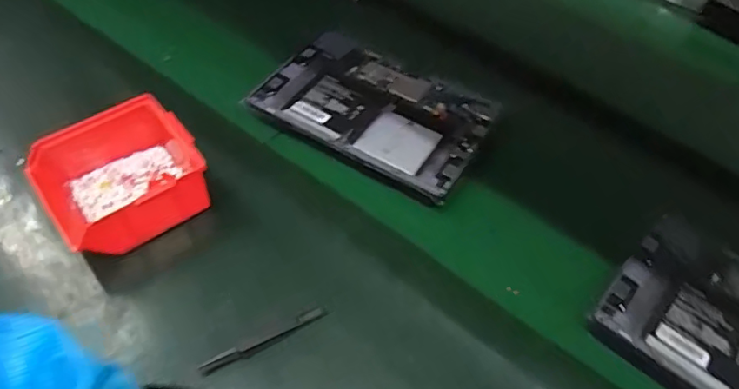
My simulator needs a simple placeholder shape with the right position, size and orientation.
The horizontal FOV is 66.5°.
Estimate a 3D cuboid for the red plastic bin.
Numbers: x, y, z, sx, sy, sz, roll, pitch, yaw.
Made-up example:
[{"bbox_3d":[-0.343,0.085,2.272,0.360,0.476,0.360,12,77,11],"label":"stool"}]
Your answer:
[{"bbox_3d":[-0.235,-0.013,0.541,0.139,0.070,0.125,-26,59,-22],"label":"red plastic bin"}]

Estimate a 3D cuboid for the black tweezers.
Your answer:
[{"bbox_3d":[-0.088,0.123,0.477,0.112,0.010,0.012,-25,59,-22],"label":"black tweezers"}]

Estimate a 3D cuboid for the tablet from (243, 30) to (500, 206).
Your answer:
[{"bbox_3d":[0.008,-0.102,0.653,0.248,0.016,0.169,28,56,17],"label":"tablet"}]

